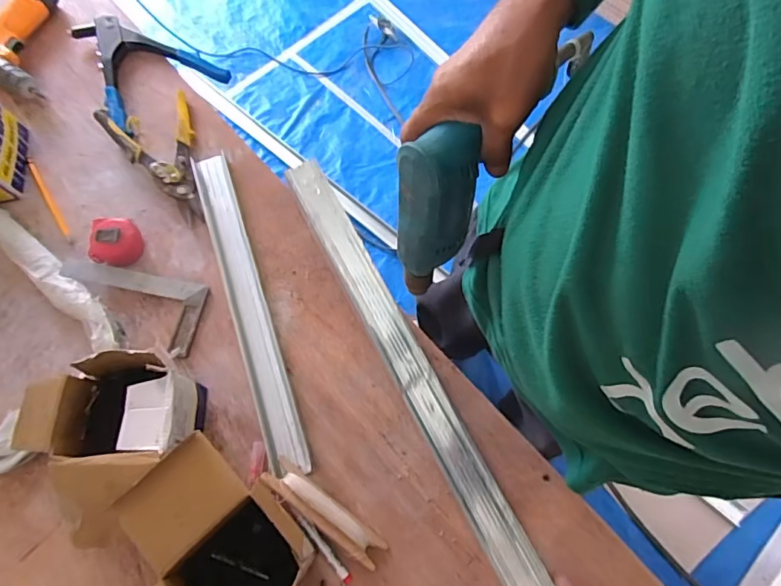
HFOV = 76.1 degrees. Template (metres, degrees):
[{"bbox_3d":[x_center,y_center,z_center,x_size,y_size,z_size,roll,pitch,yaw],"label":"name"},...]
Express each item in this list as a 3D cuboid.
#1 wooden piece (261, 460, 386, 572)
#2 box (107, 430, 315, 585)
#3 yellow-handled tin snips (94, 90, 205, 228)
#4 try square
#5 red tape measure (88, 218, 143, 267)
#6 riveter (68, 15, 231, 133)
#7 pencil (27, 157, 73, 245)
[{"bbox_3d":[-0.077,0.255,0.584,0.160,0.029,0.035,35,73,12],"label":"wooden piece"},{"bbox_3d":[-0.199,0.281,0.539,0.190,0.107,0.182,42,74,14],"label":"box"},{"bbox_3d":[-0.335,-0.205,0.750,0.125,0.046,0.210,-29,72,-11],"label":"yellow-handled tin snips"},{"bbox_3d":[-0.362,0.016,0.684,0.205,0.016,0.101,12,69,4],"label":"try square"},{"bbox_3d":[-0.387,-0.073,0.710,0.065,0.043,0.063,-2,69,-1],"label":"red tape measure"},{"bbox_3d":[-0.413,-0.393,0.829,0.192,0.034,0.240,-36,73,-13],"label":"riveter"},{"bbox_3d":[-0.516,-0.139,0.755,0.013,0.007,0.179,-33,72,-12],"label":"pencil"}]

